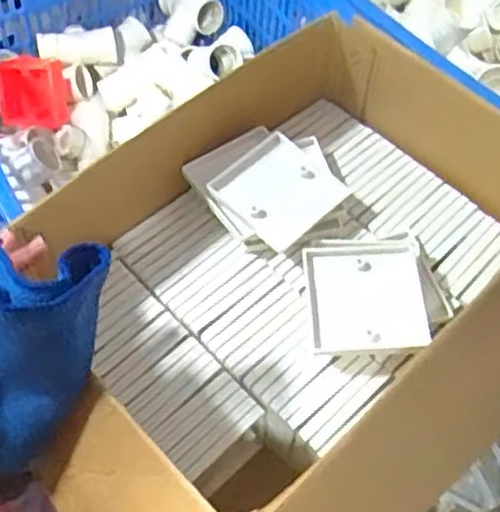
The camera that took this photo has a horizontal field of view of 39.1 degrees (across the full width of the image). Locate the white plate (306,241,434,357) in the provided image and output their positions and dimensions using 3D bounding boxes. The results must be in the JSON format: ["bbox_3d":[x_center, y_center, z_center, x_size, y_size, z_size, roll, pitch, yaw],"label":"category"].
[{"bbox_3d":[0.086,0.028,0.530,0.083,0.011,0.090,-2,59,-2],"label":"white plate"}]

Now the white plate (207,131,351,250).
[{"bbox_3d":[0.024,-0.054,0.583,0.084,0.018,0.084,39,66,20],"label":"white plate"}]

